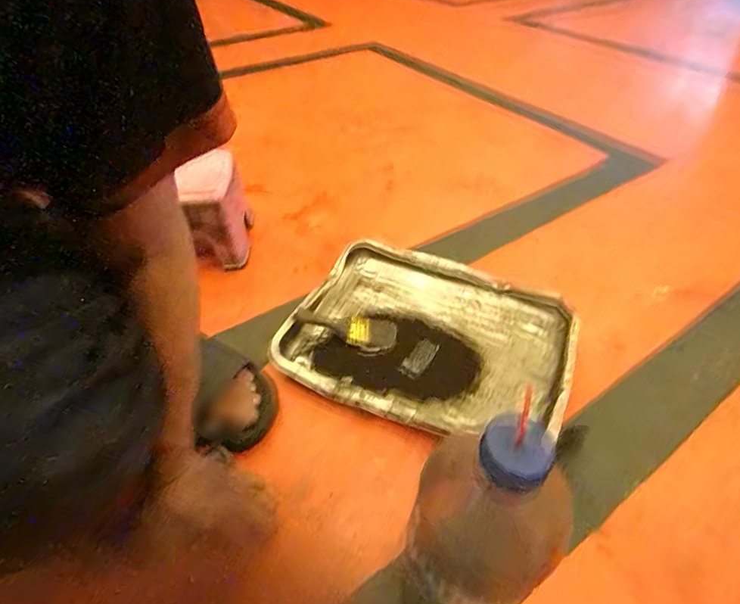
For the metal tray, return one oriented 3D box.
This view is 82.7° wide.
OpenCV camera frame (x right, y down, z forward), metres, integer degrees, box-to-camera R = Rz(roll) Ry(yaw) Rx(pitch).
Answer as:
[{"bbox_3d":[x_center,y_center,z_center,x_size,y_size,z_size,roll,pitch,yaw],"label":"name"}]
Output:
[{"bbox_3d":[0.084,0.054,0.625,0.384,0.049,0.291,18,49,18],"label":"metal tray"}]

